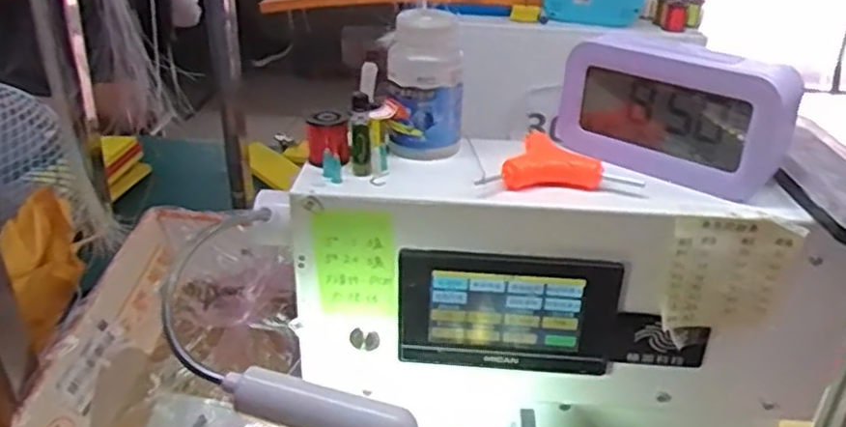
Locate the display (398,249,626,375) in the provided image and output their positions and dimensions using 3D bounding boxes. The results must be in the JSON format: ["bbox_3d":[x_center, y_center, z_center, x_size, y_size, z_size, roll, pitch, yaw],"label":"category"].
[{"bbox_3d":[0.054,0.064,0.447,0.136,0.082,0.009,3,29,3],"label":"display"}]

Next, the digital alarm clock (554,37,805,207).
[{"bbox_3d":[0.155,-0.064,0.444,0.136,0.086,0.038,22,35,33],"label":"digital alarm clock"}]

